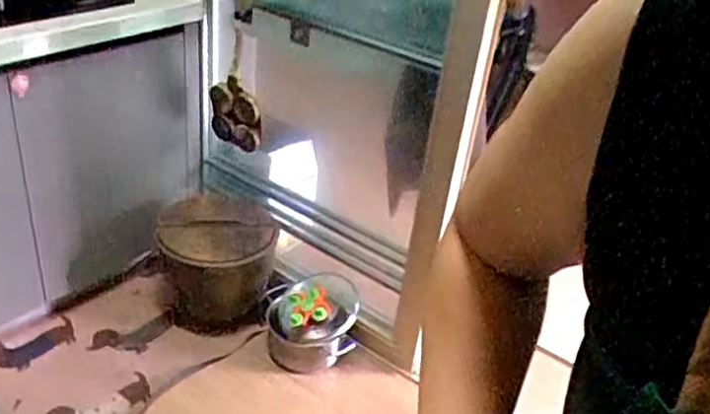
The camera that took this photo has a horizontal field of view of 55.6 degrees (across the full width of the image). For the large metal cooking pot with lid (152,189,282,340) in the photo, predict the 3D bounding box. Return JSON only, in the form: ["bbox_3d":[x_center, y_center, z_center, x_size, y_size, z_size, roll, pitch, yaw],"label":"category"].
[{"bbox_3d":[-0.379,0.161,1.873,0.313,0.327,0.248,-1,33,-13],"label":"large metal cooking pot with lid"}]

